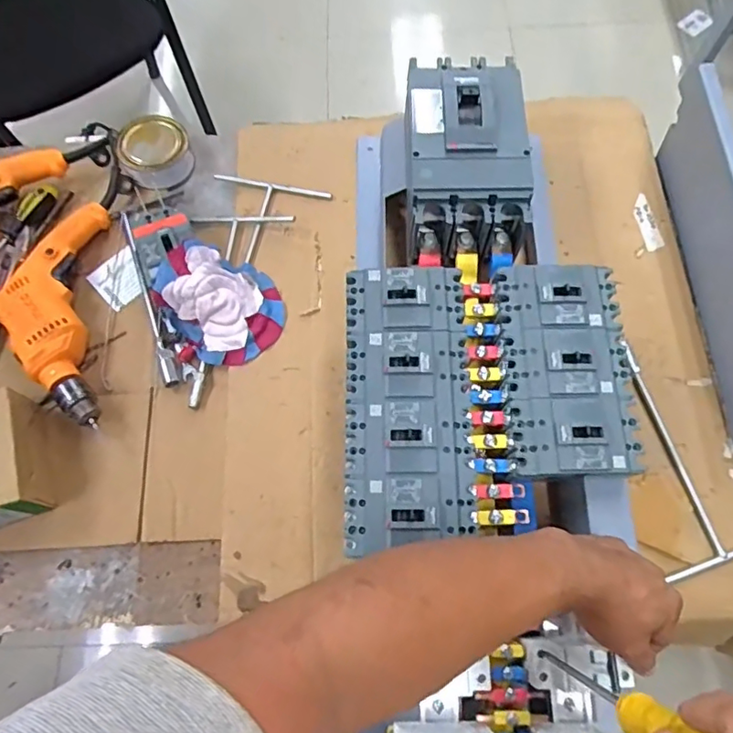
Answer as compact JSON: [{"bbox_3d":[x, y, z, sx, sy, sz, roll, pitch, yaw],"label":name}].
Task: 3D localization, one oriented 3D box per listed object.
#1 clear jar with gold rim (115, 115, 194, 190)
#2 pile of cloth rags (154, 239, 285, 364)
[{"bbox_3d":[-0.311,-0.314,0.827,0.100,0.063,0.092,0,69,1],"label":"clear jar with gold rim"},{"bbox_3d":[-0.192,-0.090,0.735,0.138,0.068,0.161,-42,74,-13],"label":"pile of cloth rags"}]

